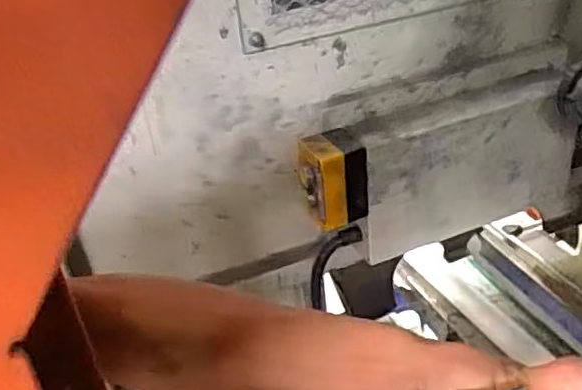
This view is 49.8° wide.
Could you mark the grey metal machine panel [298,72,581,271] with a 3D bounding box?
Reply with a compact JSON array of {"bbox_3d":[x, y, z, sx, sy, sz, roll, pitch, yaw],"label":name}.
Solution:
[{"bbox_3d":[0.205,-0.034,0.880,0.394,0.188,0.081,-17,35,-14],"label":"grey metal machine panel"}]

